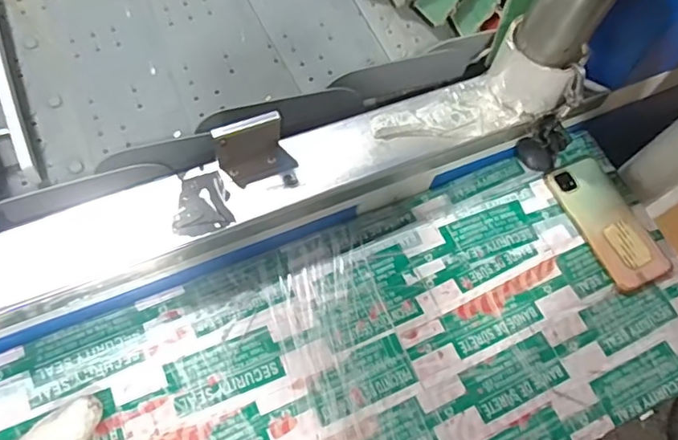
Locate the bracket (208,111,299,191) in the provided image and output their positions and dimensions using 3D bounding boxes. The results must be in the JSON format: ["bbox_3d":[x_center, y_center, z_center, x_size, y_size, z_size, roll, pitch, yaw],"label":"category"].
[{"bbox_3d":[-0.082,-0.071,0.555,0.075,0.059,0.043,-23,69,-17],"label":"bracket"}]

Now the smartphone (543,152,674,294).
[{"bbox_3d":[0.319,0.000,0.674,0.076,0.011,0.168,-22,69,-13],"label":"smartphone"}]

